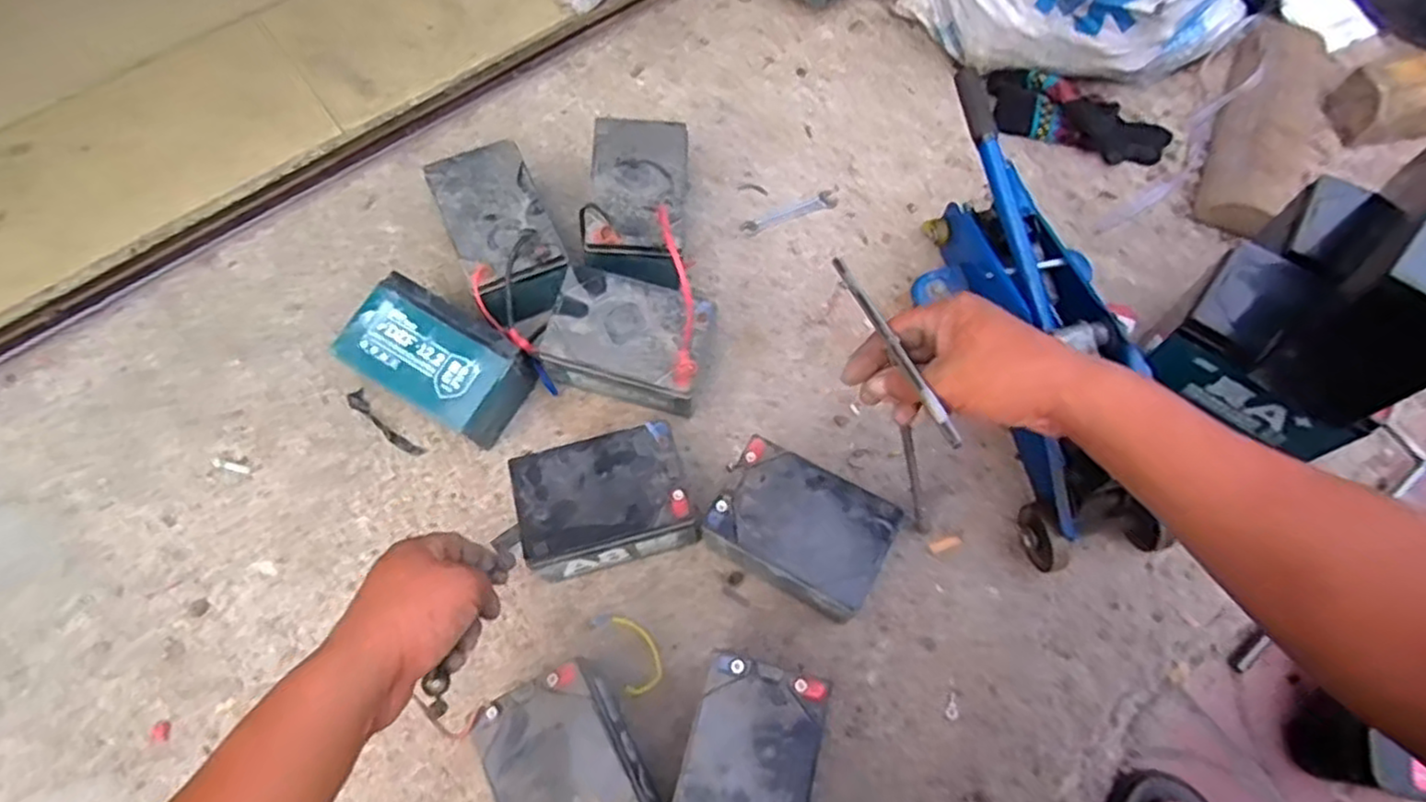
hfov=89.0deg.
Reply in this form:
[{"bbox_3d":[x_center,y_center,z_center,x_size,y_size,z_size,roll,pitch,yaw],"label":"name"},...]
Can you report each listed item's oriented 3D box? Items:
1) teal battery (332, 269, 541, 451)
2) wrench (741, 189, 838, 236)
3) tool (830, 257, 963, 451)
[{"bbox_3d":[-0.259,-0.035,0.703,0.151,0.102,0.096,26,69,15],"label":"teal battery"},{"bbox_3d":[0.090,-0.218,0.837,0.120,0.010,0.024,-27,72,-8],"label":"wrench"},{"bbox_3d":[0.118,-0.039,0.485,0.008,0.009,0.180,-18,50,-5],"label":"tool"}]

